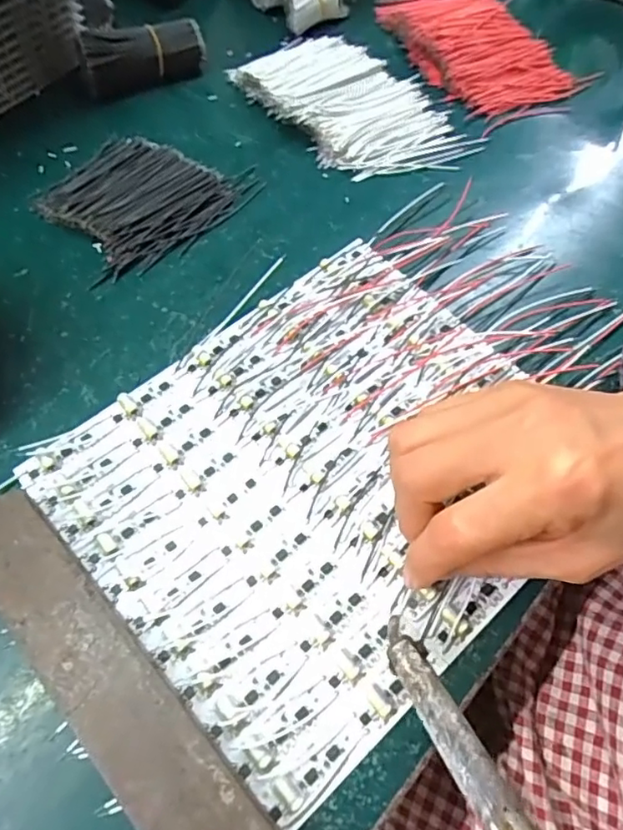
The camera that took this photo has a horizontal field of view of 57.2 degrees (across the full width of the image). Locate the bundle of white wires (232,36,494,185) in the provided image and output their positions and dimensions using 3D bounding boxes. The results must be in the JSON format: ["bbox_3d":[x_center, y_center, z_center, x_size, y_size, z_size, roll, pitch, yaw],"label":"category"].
[{"bbox_3d":[0.031,-0.224,0.408,0.102,0.020,0.160,-33,66,-18],"label":"bundle of white wires"}]

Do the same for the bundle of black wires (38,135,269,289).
[{"bbox_3d":[-0.111,-0.141,0.364,0.105,0.013,0.118,35,65,17],"label":"bundle of black wires"}]

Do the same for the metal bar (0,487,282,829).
[{"bbox_3d":[-0.073,0.109,0.219,0.035,0.019,0.194,-39,68,-21],"label":"metal bar"}]

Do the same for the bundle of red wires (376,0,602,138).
[{"bbox_3d":[0.122,-0.289,0.441,0.098,0.026,0.174,-30,65,-17],"label":"bundle of red wires"}]

